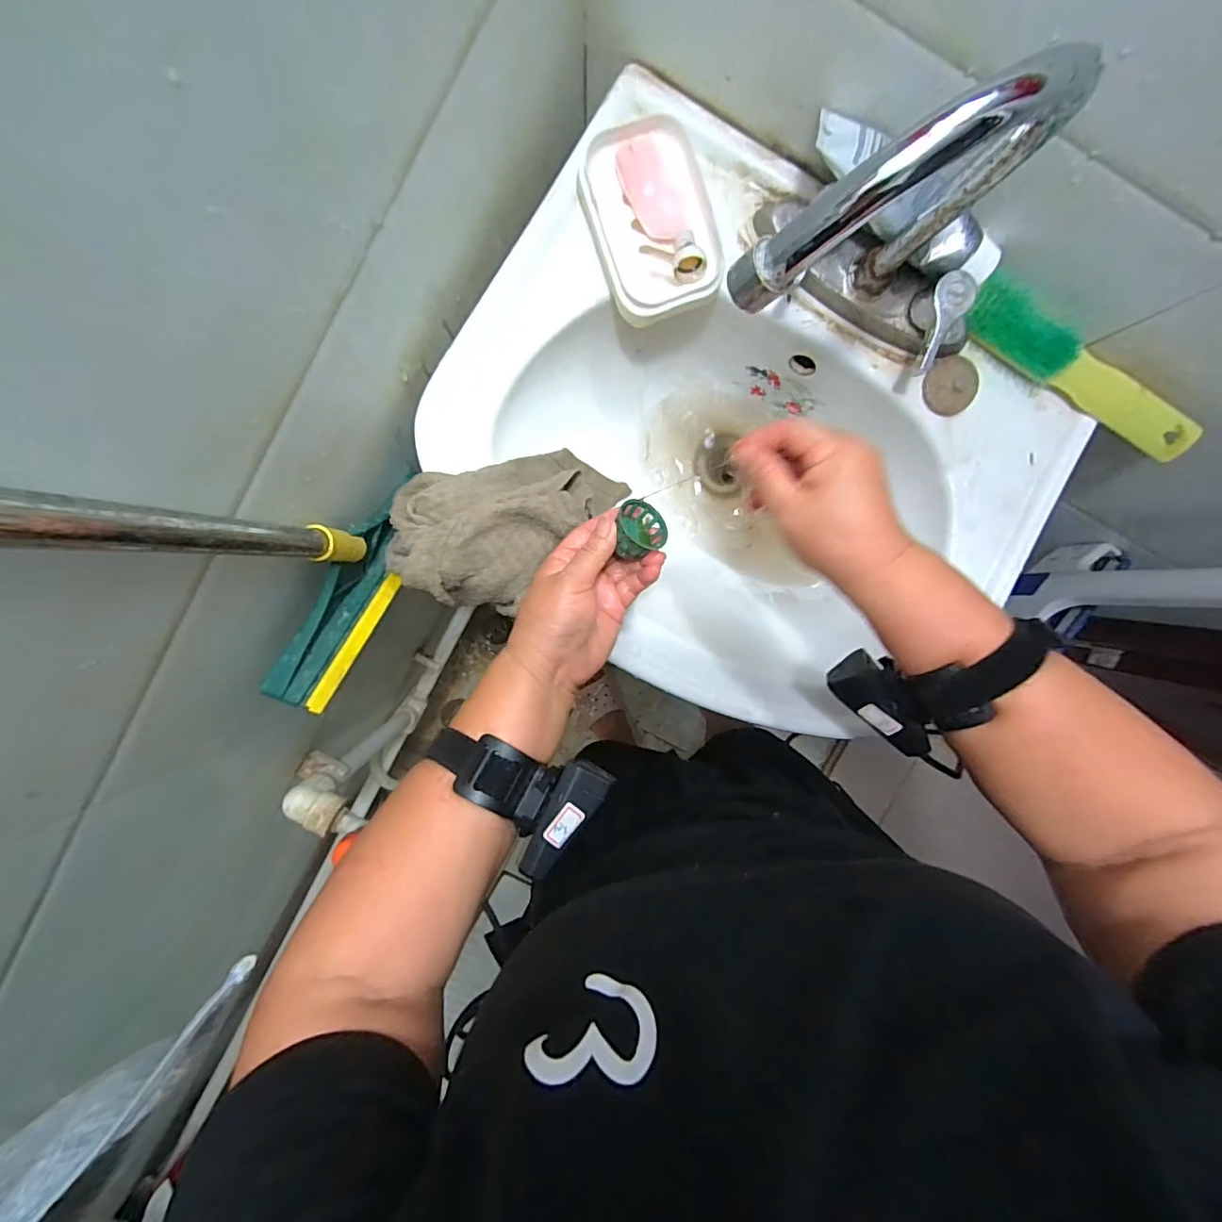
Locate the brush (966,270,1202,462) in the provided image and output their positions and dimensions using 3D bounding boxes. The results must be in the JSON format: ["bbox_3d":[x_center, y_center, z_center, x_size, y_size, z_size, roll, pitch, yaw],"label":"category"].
[{"bbox_3d":[0.360,-0.182,0.407,0.203,0.037,0.030,30,93,-5],"label":"brush"}]

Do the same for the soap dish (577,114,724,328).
[{"bbox_3d":[0.029,-0.271,0.376,0.083,0.042,0.119,-19,96,-1],"label":"soap dish"}]

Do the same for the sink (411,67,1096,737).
[{"bbox_3d":[0.104,-0.119,0.464,0.469,0.143,0.365,34,93,-6],"label":"sink"}]

